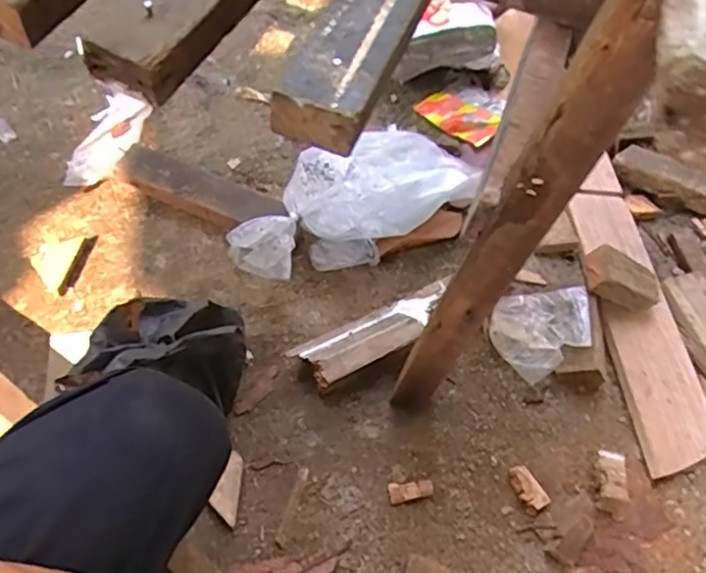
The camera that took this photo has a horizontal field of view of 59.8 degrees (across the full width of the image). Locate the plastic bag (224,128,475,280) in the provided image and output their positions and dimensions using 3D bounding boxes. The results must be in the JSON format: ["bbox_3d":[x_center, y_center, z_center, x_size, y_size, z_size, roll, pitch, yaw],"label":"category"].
[{"bbox_3d":[0.002,-0.118,0.829,0.343,0.108,0.166,-34,67,-26],"label":"plastic bag"}]

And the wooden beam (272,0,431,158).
[{"bbox_3d":[0.032,-0.233,0.474,0.066,0.035,0.351,21,57,6],"label":"wooden beam"}]

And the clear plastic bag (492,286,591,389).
[{"bbox_3d":[0.251,0.048,0.817,0.138,0.045,0.117,-30,66,-23],"label":"clear plastic bag"}]

